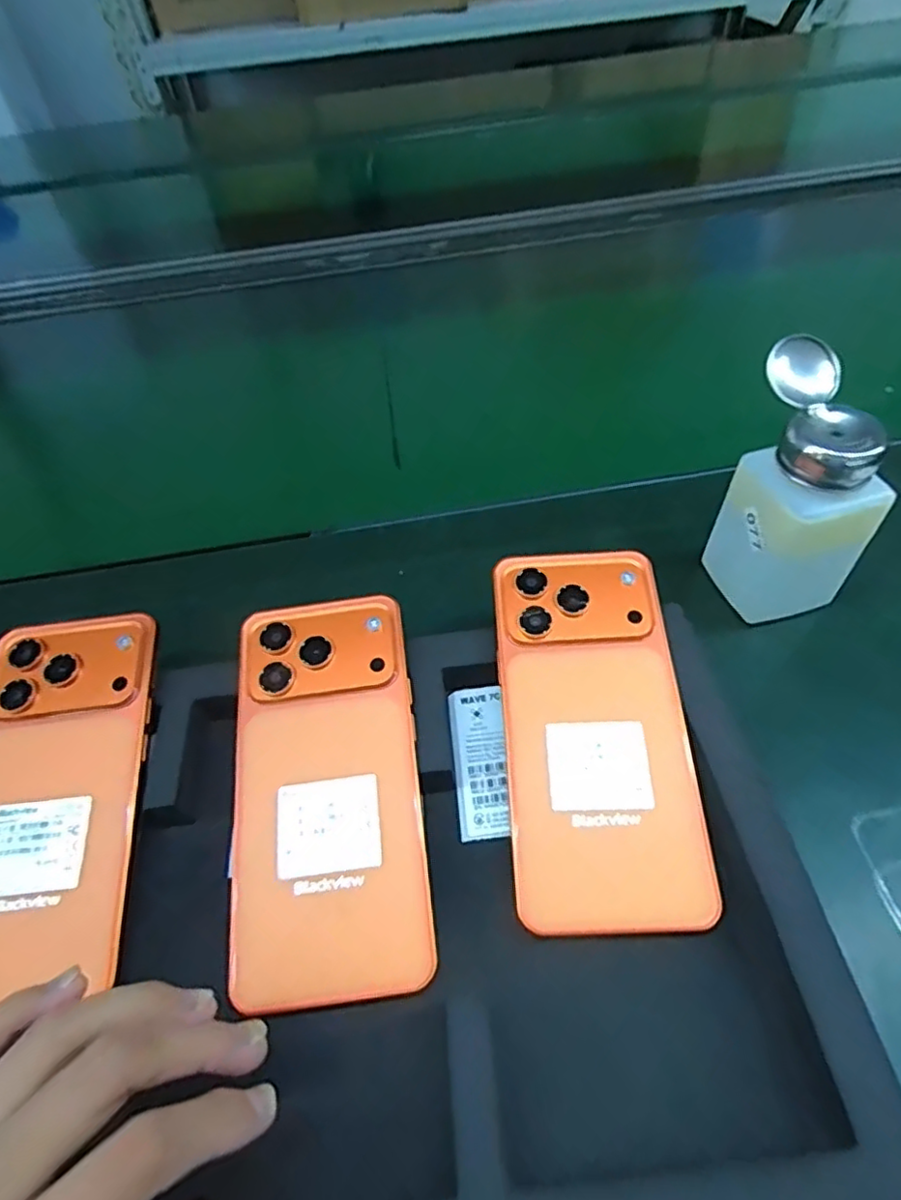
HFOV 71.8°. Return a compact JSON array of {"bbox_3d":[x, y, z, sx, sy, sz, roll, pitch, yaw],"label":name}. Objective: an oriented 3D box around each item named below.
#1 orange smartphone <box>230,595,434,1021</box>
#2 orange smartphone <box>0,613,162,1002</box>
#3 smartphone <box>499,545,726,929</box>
[{"bbox_3d":[-0.051,0.074,0.259,0.073,0.006,0.161,-7,62,0],"label":"orange smartphone"},{"bbox_3d":[-0.169,0.081,0.264,0.080,0.008,0.159,-1,64,1],"label":"orange smartphone"},{"bbox_3d":[0.061,0.051,0.264,0.074,0.005,0.159,-3,63,3],"label":"smartphone"}]

